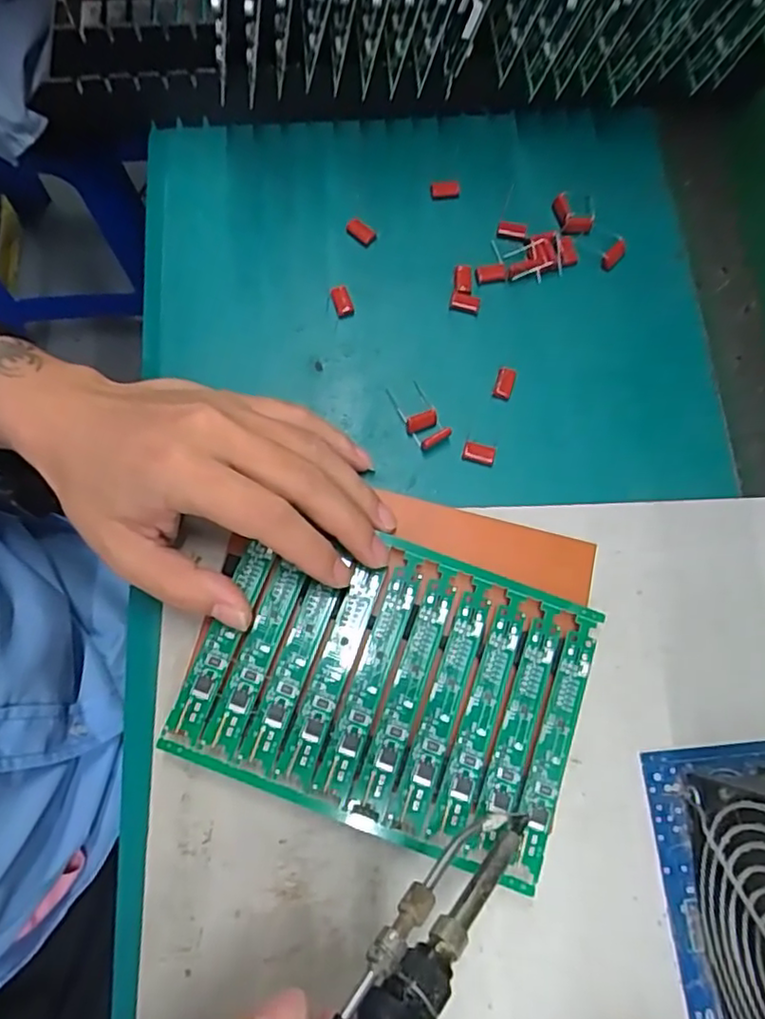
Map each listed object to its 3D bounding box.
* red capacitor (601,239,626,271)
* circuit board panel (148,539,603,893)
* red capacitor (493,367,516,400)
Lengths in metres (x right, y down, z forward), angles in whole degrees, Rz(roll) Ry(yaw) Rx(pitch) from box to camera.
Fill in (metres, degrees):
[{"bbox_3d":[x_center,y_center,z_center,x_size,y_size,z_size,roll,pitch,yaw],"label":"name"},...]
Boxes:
[{"bbox_3d":[0.129,-0.141,0.347,0.015,0.009,0.008,-43,80,-12],"label":"red capacitor"},{"bbox_3d":[0.004,0.075,0.275,0.162,0.006,0.118,20,75,4],"label":"circuit board panel"},{"bbox_3d":[0.064,-0.067,0.325,0.009,0.004,0.019,17,75,3],"label":"red capacitor"}]

